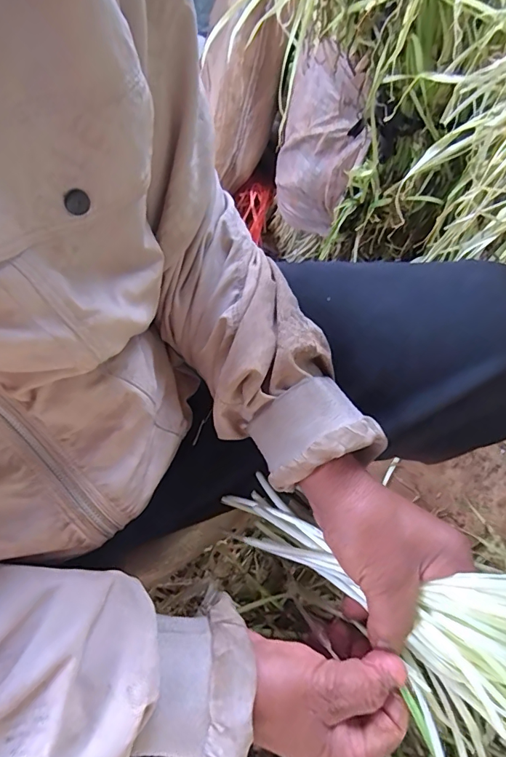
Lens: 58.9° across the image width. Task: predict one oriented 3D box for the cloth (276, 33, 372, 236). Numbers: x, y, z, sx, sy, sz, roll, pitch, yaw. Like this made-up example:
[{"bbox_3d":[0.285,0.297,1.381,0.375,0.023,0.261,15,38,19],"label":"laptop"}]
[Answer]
[{"bbox_3d":[0.102,-0.358,0.735,0.050,0.309,0.191,-31,66,-12],"label":"cloth"}]

